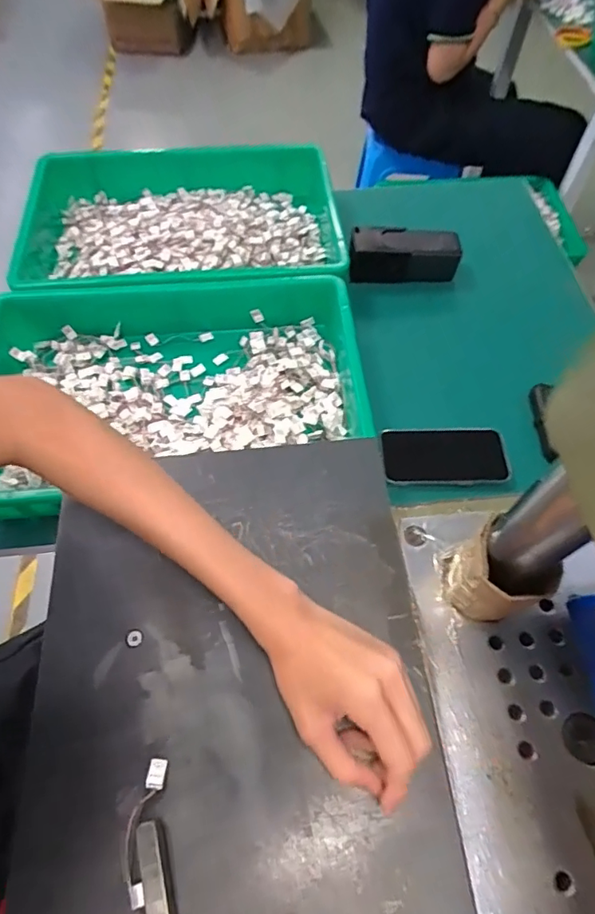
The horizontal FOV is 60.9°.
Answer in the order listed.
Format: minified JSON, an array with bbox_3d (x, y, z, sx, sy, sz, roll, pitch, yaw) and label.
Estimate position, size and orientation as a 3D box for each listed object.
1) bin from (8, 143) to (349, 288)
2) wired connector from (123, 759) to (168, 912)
[{"bbox_3d":[-0.171,-0.324,0.718,0.461,0.088,0.261,-8,61,-5],"label":"bin"},{"bbox_3d":[-0.105,0.251,0.341,0.020,0.012,0.080,2,61,2],"label":"wired connector"}]

